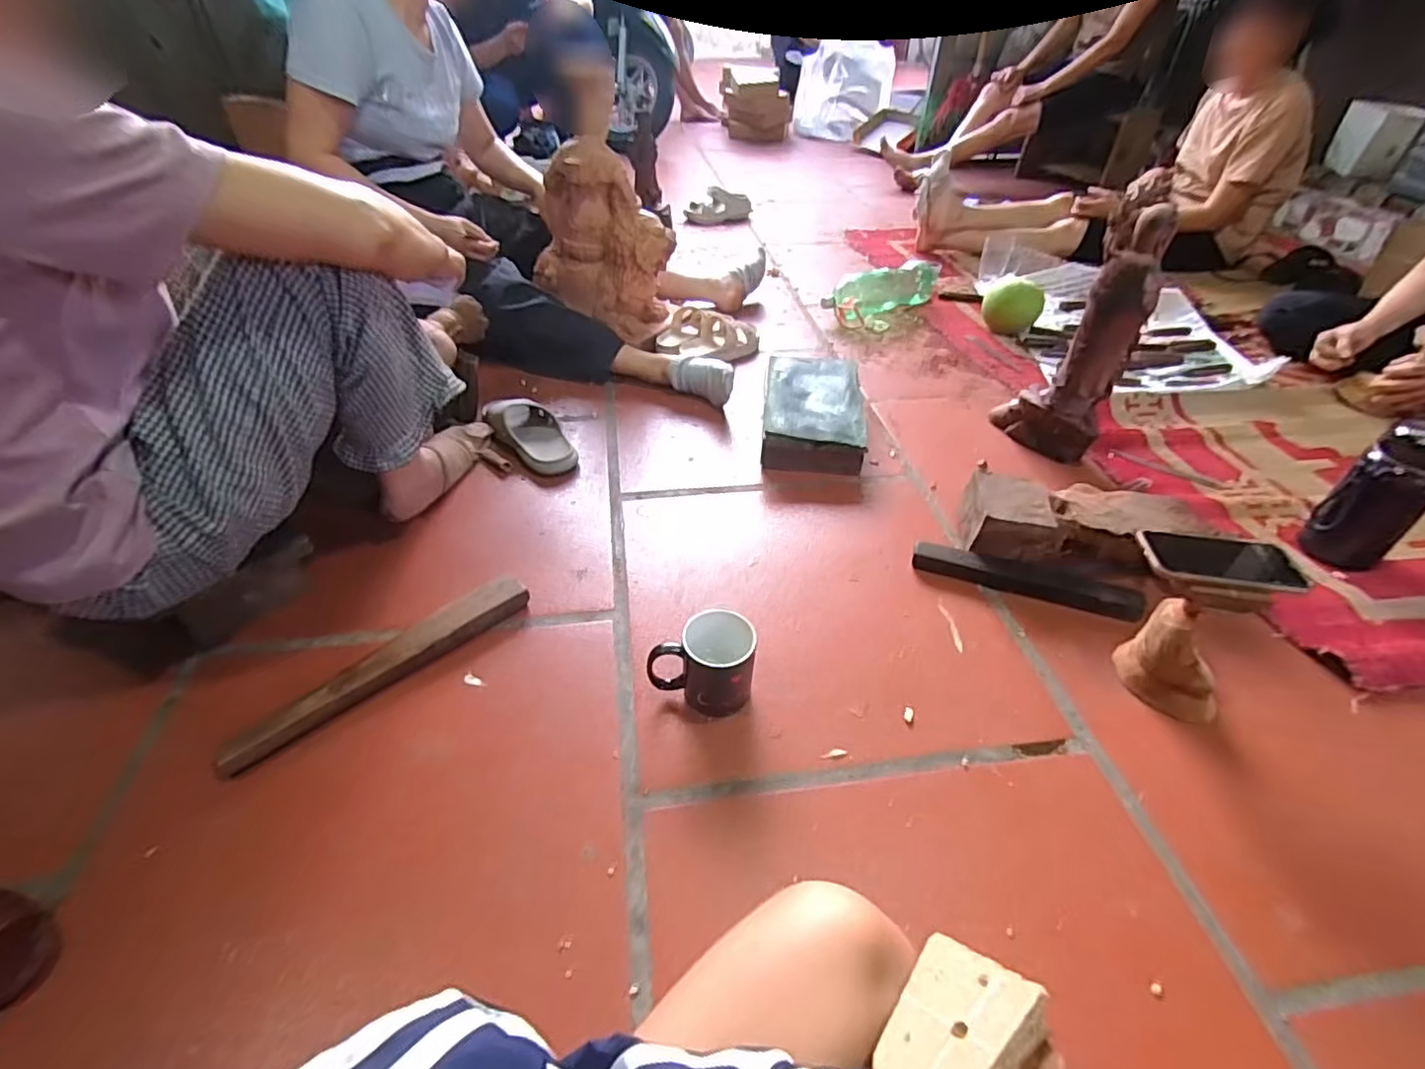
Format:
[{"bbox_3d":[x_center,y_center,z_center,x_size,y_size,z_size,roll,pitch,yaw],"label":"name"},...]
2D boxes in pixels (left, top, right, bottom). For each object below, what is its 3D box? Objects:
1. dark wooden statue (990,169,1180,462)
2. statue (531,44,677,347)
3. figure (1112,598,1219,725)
[{"bbox_3d":[0.642,-0.334,1.048,0.169,0.420,0.110,34,43,23],"label":"dark wooden statue"},{"bbox_3d":[-0.238,-0.706,1.379,0.343,0.485,0.188,34,50,31],"label":"statue"},{"bbox_3d":[0.539,0.147,0.723,0.069,0.119,0.112,-30,49,-33],"label":"figure"}]

